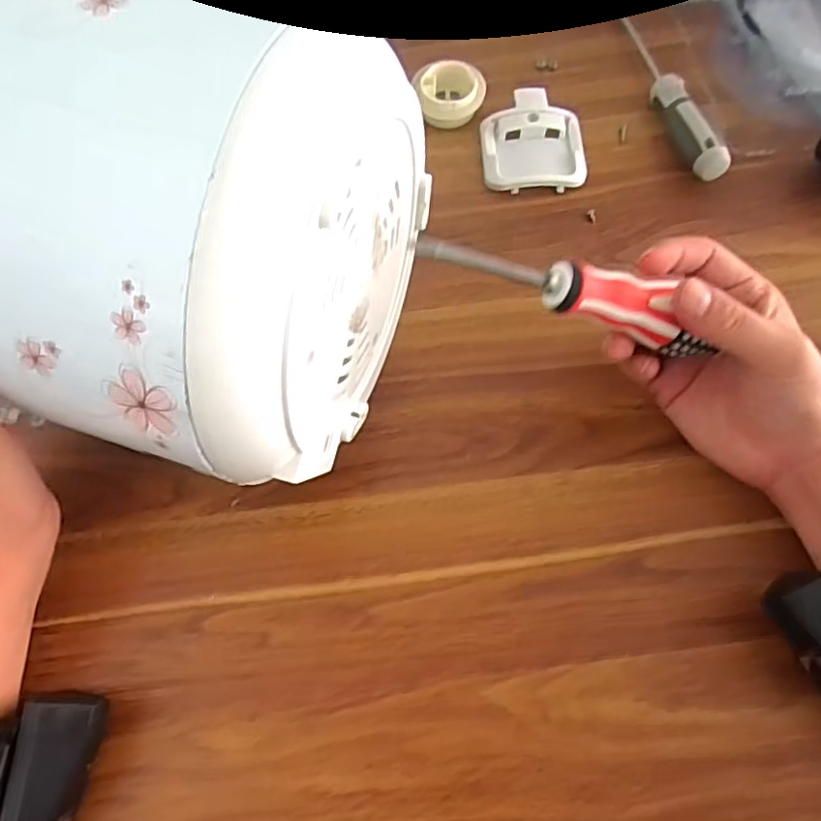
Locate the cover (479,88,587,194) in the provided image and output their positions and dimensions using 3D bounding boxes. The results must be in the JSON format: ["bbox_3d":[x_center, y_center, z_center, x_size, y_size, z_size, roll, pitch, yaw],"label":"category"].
[{"bbox_3d":[0.088,-0.194,0.461,0.072,0.021,0.076,-2,67,1],"label":"cover"}]

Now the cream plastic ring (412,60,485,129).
[{"bbox_3d":[0.029,-0.234,0.477,0.049,0.025,0.044,-5,67,-1],"label":"cream plastic ring"}]

